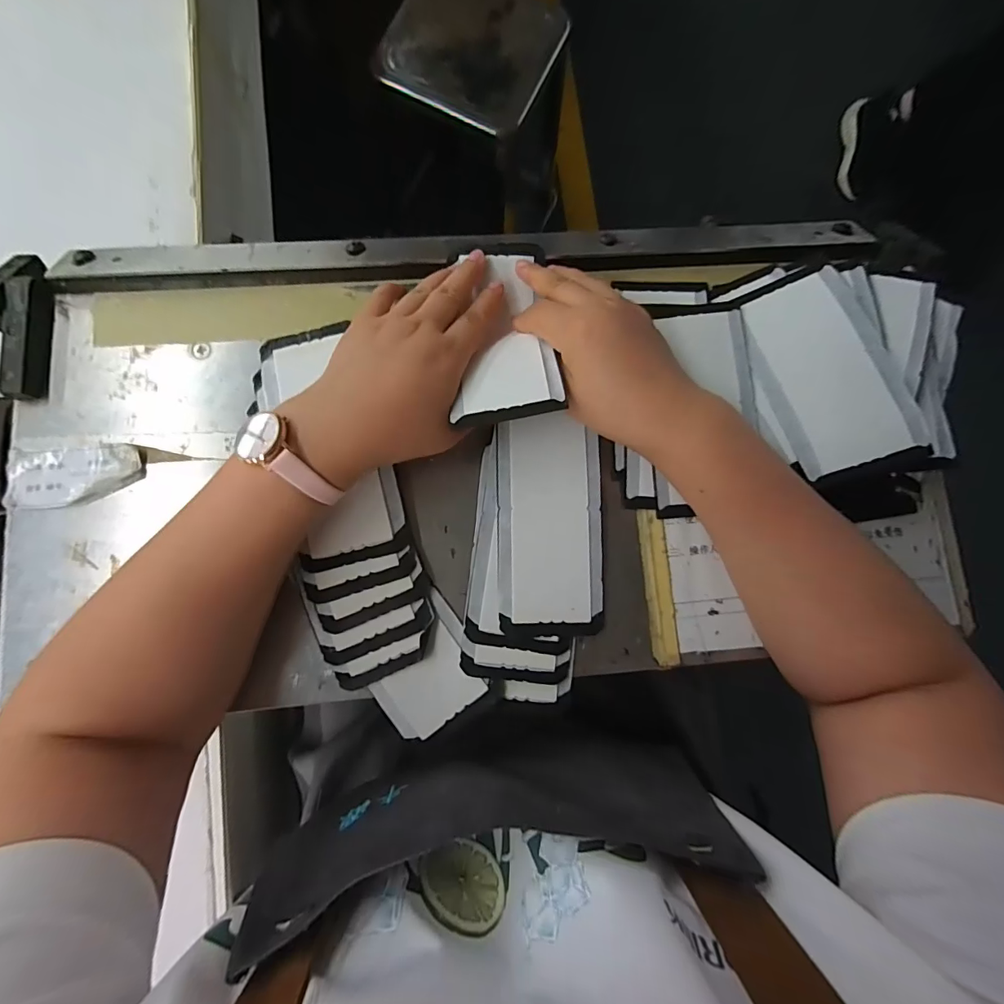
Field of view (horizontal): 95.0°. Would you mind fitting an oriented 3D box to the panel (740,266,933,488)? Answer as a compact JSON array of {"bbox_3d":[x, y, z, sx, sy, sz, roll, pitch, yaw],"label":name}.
[{"bbox_3d":[0.210,-0.085,0.301,0.073,0.017,0.139,-21,71,14],"label":"panel"}]

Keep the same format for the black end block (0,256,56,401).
[{"bbox_3d":[-0.318,-0.121,0.306,0.036,0.029,0.106,-2,83,-4],"label":"black end block"}]

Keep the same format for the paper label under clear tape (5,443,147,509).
[{"bbox_3d":[-0.273,-0.017,0.296,0.078,0.005,0.039,-4,83,-4],"label":"paper label under clear tape"}]

